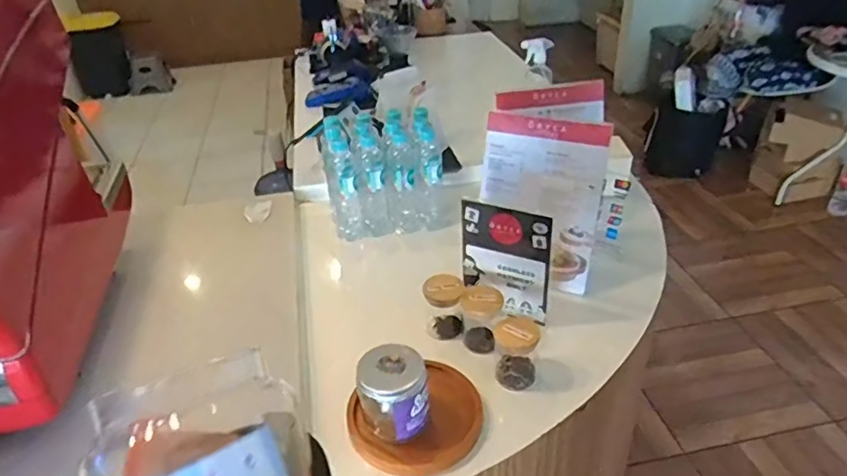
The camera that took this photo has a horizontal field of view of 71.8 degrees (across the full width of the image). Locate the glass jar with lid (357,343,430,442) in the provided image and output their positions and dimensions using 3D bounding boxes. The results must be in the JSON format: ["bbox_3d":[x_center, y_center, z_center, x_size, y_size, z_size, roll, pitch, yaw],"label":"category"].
[{"bbox_3d":[-0.038,0.204,0.769,0.086,0.096,0.079,-3,33,1],"label":"glass jar with lid"}]

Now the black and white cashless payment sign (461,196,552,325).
[{"bbox_3d":[0.128,0.038,0.933,0.141,0.195,0.010,13,37,25],"label":"black and white cashless payment sign"}]

